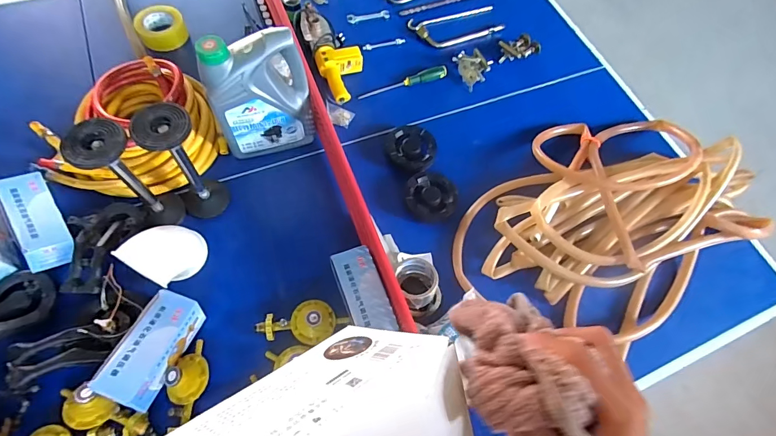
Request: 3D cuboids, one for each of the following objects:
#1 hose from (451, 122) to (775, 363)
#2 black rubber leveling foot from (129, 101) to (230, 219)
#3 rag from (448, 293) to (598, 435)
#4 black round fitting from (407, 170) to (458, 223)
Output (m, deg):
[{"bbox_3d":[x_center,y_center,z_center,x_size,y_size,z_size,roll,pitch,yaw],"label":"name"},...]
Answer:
[{"bbox_3d":[0.498,-0.012,0.885,0.724,0.121,0.475,-32,72,-19],"label":"hose"},{"bbox_3d":[-0.386,-0.089,0.772,0.100,0.277,0.101,-34,72,-18],"label":"black rubber leveling foot"},{"bbox_3d":[0.097,0.106,0.291,0.079,0.044,0.088,0,62,-4],"label":"rag"},{"bbox_3d":[0.099,-0.048,0.908,0.116,0.032,0.111,3,64,-6],"label":"black round fitting"}]

